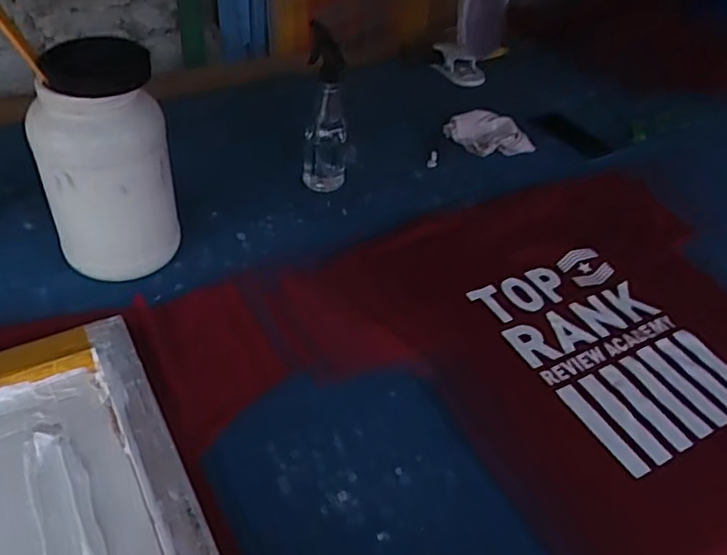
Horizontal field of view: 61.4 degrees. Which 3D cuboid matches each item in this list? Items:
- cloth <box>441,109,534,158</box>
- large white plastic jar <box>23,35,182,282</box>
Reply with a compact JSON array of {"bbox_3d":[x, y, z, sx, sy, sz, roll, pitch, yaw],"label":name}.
[{"bbox_3d":[0.238,-0.273,1.167,0.140,0.033,0.127,-13,47,-19],"label":"cloth"},{"bbox_3d":[-0.318,-0.130,0.761,0.146,0.272,0.141,3,42,-3],"label":"large white plastic jar"}]

